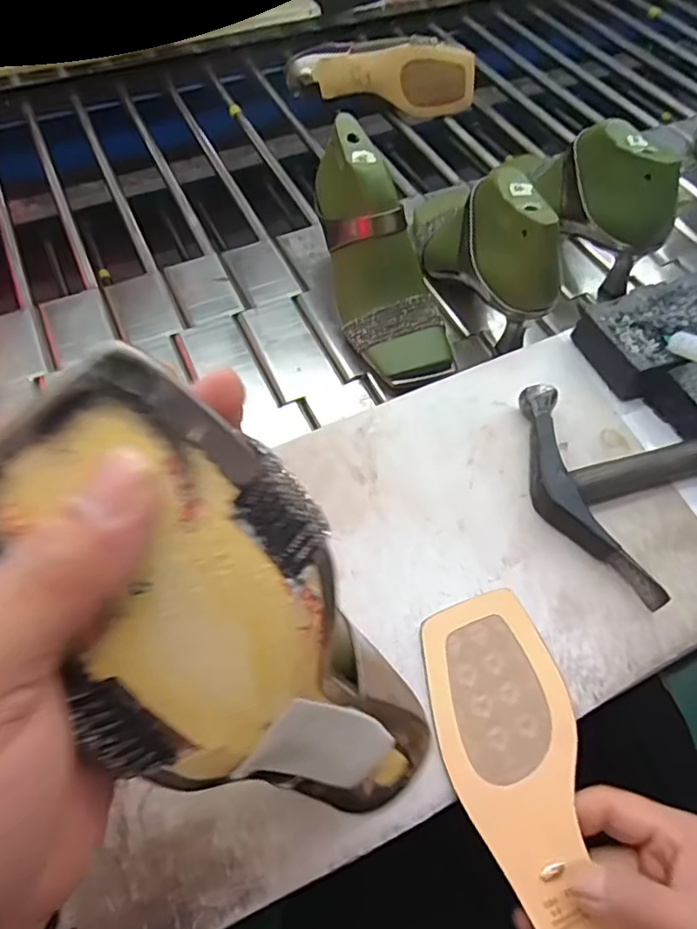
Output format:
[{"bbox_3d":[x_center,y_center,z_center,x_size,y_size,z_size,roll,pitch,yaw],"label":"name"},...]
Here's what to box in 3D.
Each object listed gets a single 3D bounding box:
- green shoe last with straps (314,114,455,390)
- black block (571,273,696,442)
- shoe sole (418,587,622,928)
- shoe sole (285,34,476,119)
[{"bbox_3d":[0.023,-0.185,0.534,0.074,0.073,0.233,-20,94,-14],"label":"green shoe last with straps"},{"bbox_3d":[0.275,-0.078,0.461,0.128,0.039,0.167,-27,61,-17],"label":"black block"},{"bbox_3d":[0.101,0.183,0.311,0.076,0.012,0.232,-12,57,-9],"label":"shoe sole"},{"bbox_3d":[0.043,-0.505,0.774,0.239,0.093,0.052,5,57,2],"label":"shoe sole"}]

